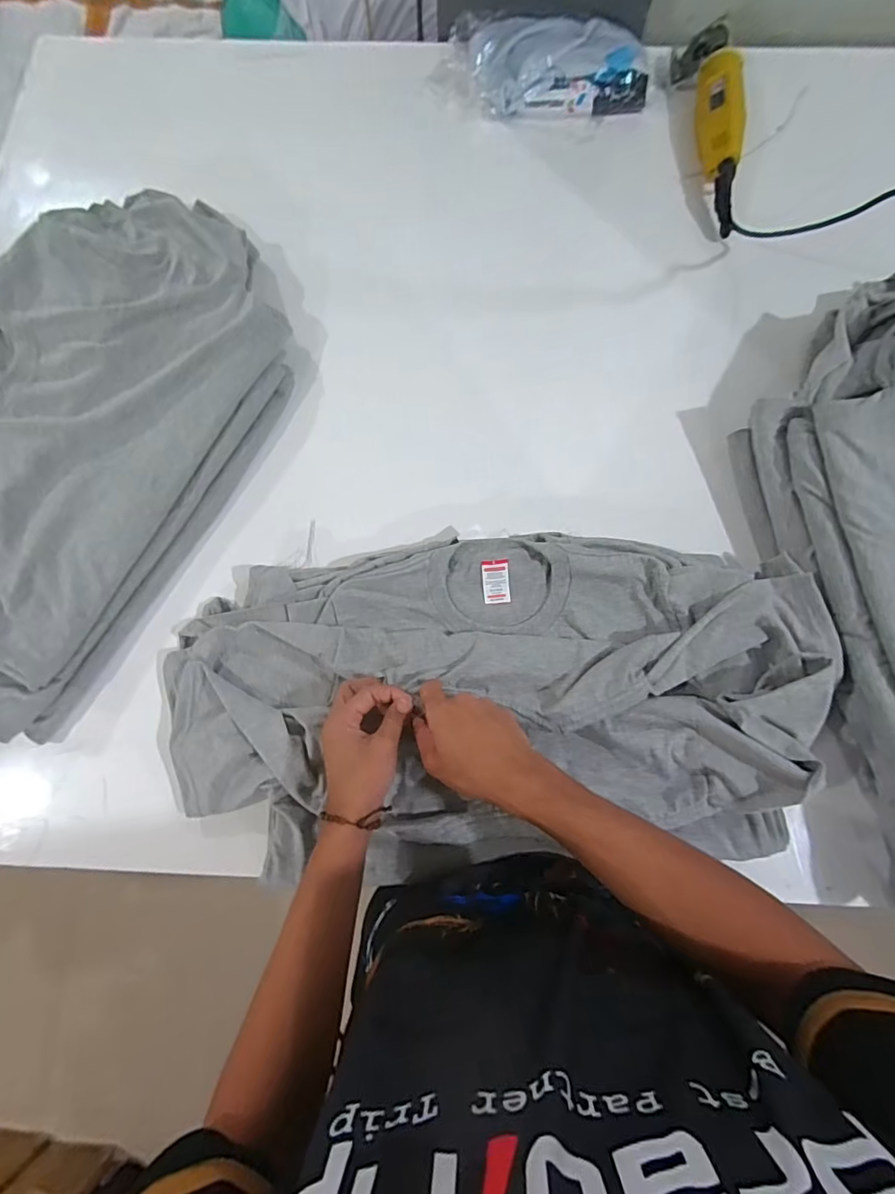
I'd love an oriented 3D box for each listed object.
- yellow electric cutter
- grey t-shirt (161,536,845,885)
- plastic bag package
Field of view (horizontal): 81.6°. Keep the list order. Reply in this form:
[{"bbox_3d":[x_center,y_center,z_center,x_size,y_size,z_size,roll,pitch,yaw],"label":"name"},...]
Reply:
[{"bbox_3d":[0.393,-0.692,0.762,0.089,0.059,0.344,1,76,0],"label":"yellow electric cutter"},{"bbox_3d":[0.044,0.102,0.542,0.682,0.059,0.326,-4,75,1],"label":"grey t-shirt"},{"bbox_3d":[0.142,-0.801,0.791,0.323,0.069,0.150,10,77,2],"label":"plastic bag package"}]

